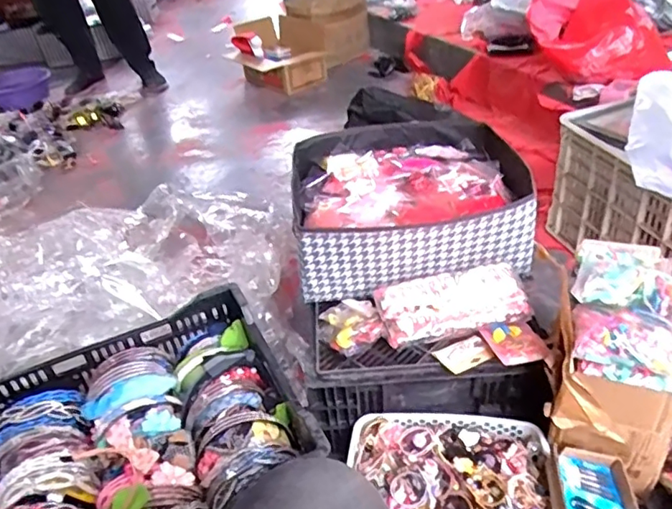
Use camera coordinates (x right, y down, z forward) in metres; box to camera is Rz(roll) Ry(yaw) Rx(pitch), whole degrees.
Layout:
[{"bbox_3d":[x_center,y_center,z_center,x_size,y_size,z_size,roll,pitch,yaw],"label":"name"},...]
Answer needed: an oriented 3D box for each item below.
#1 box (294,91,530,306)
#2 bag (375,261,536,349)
[{"bbox_3d":[0.128,-0.100,1.055,0.401,0.159,0.370,-6,36,0],"label":"box"},{"bbox_3d":[0.186,0.081,0.903,0.235,0.075,0.095,-10,36,-5],"label":"bag"}]

